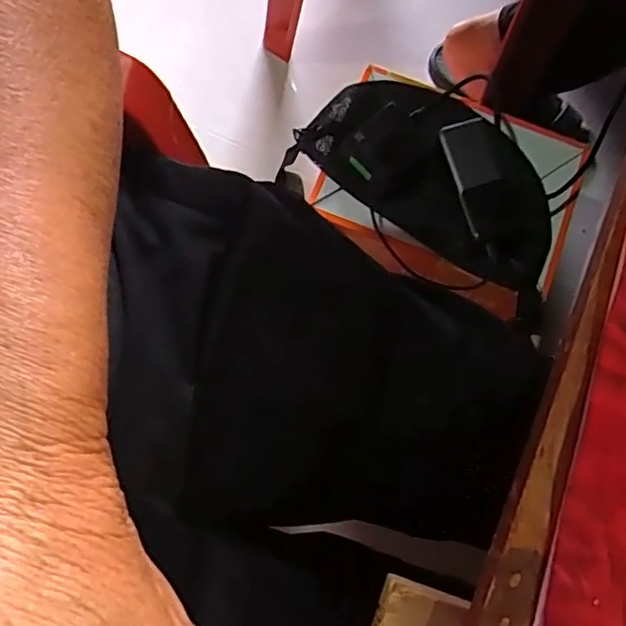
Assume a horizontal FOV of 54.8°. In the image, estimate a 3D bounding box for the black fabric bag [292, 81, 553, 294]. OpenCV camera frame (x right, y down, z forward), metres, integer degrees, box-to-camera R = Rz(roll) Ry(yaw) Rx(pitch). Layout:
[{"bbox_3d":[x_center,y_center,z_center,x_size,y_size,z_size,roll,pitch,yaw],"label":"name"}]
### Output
[{"bbox_3d":[0.139,-0.163,0.645,0.296,0.041,0.161,35,81,7],"label":"black fabric bag"}]

